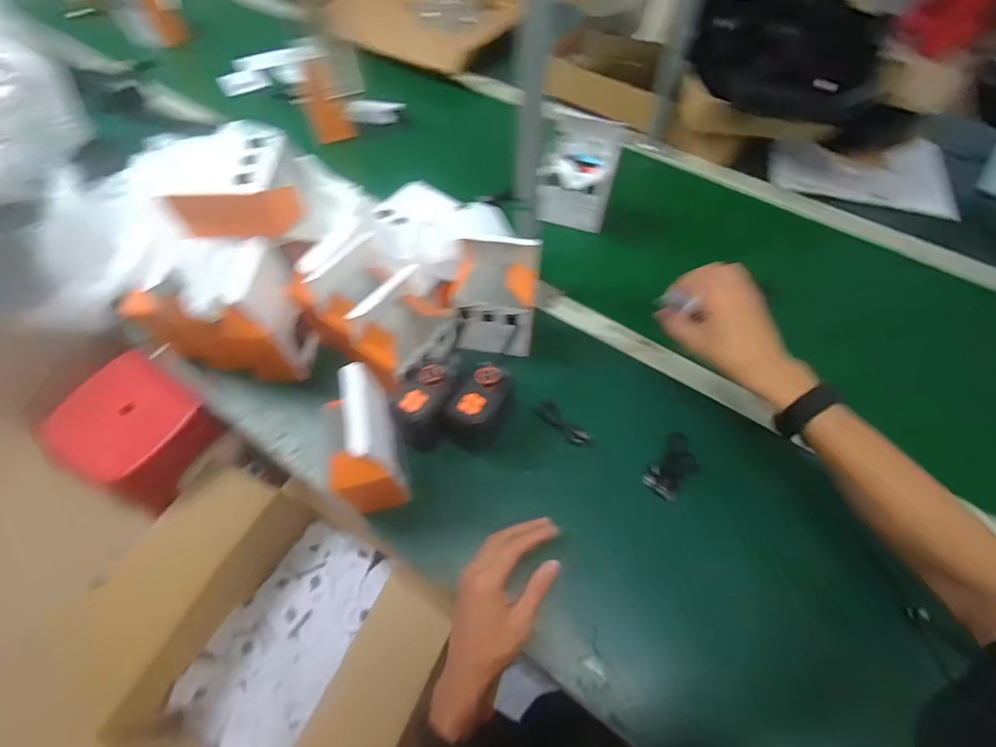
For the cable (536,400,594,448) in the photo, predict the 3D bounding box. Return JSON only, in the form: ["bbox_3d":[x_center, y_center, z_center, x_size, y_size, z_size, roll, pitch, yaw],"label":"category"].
[{"bbox_3d":[0.087,0.067,0.593,0.082,0.018,0.024,37,67,19],"label":"cable"}]

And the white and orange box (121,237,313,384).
[{"bbox_3d":[-0.354,-0.082,0.569,0.191,0.162,0.109,7,60,4],"label":"white and orange box"}]

